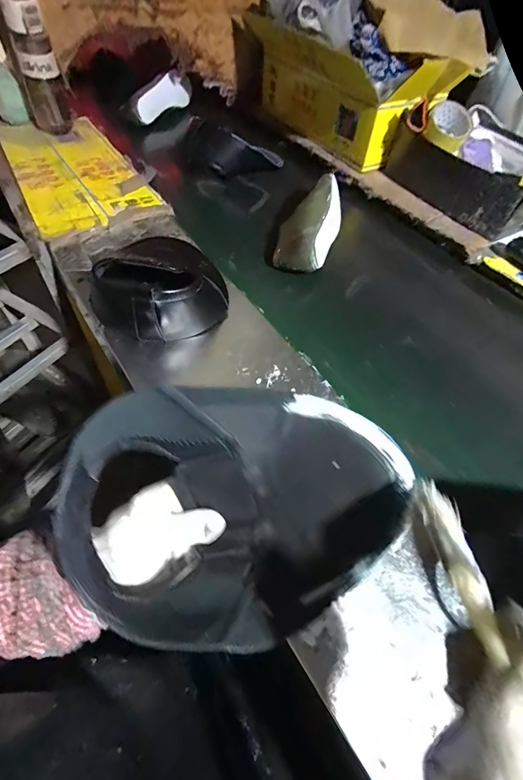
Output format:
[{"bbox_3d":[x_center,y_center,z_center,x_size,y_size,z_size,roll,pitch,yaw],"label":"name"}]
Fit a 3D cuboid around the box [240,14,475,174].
[{"bbox_3d":[0.187,-0.719,0.856,0.206,0.196,0.487,-30,63,-23],"label":"box"}]

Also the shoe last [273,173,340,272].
[{"bbox_3d":[0.095,-0.316,0.663,0.103,0.064,0.233,21,70,10],"label":"shoe last"}]

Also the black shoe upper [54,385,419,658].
[{"bbox_3d":[-0.009,0.095,0.255,0.267,0.116,0.152,-1,55,-6],"label":"black shoe upper"}]

